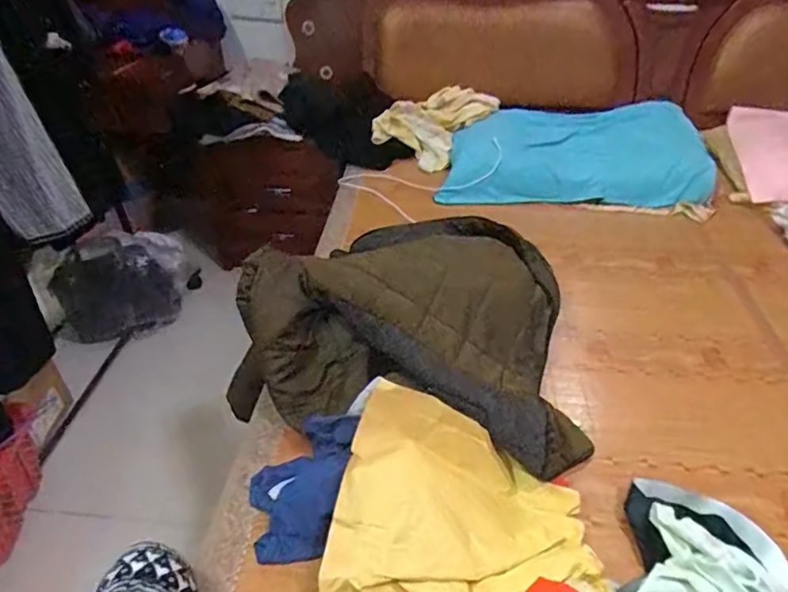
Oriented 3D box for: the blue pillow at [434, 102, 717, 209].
[{"bbox_3d":[0.467,-0.367,1.443,0.660,0.145,0.294,1,36,3],"label":"blue pillow"}]

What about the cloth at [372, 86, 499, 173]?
[{"bbox_3d":[0.111,-0.501,1.568,0.230,0.059,0.310,41,84,15],"label":"cloth"}]

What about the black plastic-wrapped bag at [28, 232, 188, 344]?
[{"bbox_3d":[-0.779,-0.028,1.563,0.385,0.288,0.164,-21,41,-24],"label":"black plastic-wrapped bag"}]

